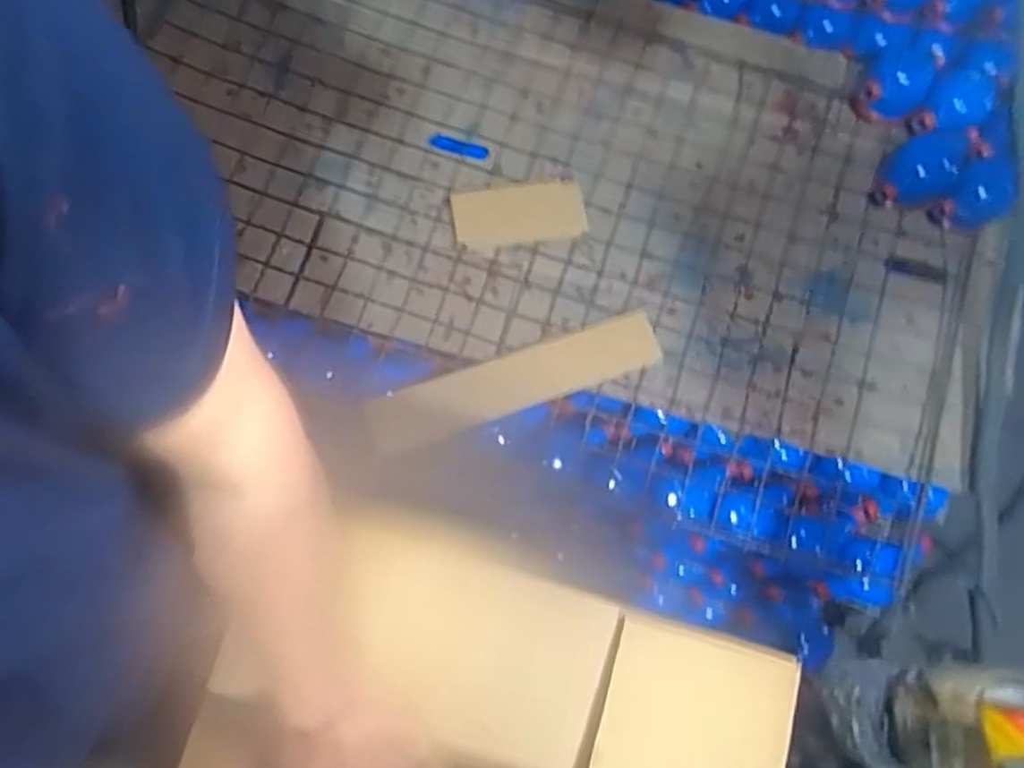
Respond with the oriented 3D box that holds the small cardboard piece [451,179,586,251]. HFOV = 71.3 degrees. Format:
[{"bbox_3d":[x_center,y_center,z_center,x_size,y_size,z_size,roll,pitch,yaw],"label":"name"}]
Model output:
[{"bbox_3d":[0.009,-0.226,0.956,0.173,0.025,0.076,-5,79,-1],"label":"small cardboard piece"}]

